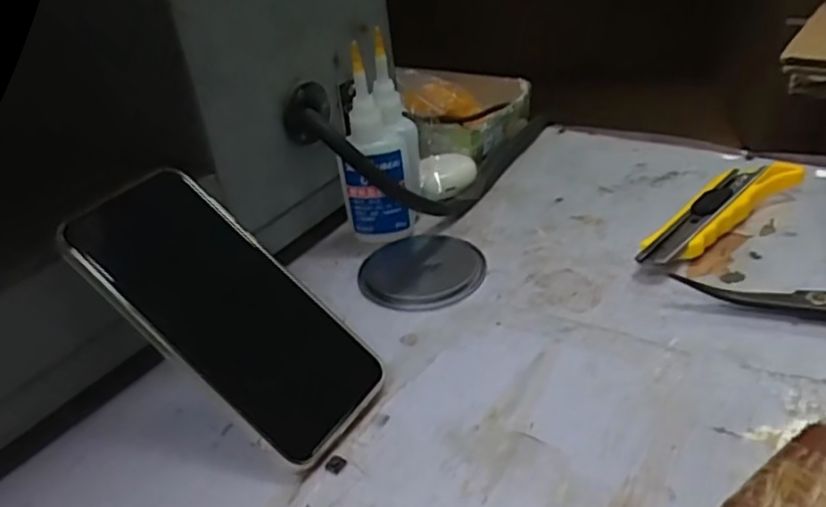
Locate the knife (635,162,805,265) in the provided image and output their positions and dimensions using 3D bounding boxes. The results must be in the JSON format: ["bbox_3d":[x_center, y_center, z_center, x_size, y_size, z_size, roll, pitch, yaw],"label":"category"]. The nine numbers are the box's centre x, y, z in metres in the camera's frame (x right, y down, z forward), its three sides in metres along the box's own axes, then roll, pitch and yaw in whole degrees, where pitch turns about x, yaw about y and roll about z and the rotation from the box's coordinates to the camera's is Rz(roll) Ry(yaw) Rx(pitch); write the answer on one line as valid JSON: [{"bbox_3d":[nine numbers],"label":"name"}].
[{"bbox_3d":[0.195,-0.027,0.443,0.147,0.022,0.037,-26,36,-27],"label":"knife"}]

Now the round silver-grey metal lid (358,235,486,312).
[{"bbox_3d":[0.006,0.010,0.442,0.078,0.005,0.080,-5,32,3],"label":"round silver-grey metal lid"}]

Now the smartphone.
[{"bbox_3d":[-0.093,0.027,0.340,0.166,0.015,0.079,42,46,4],"label":"smartphone"}]

